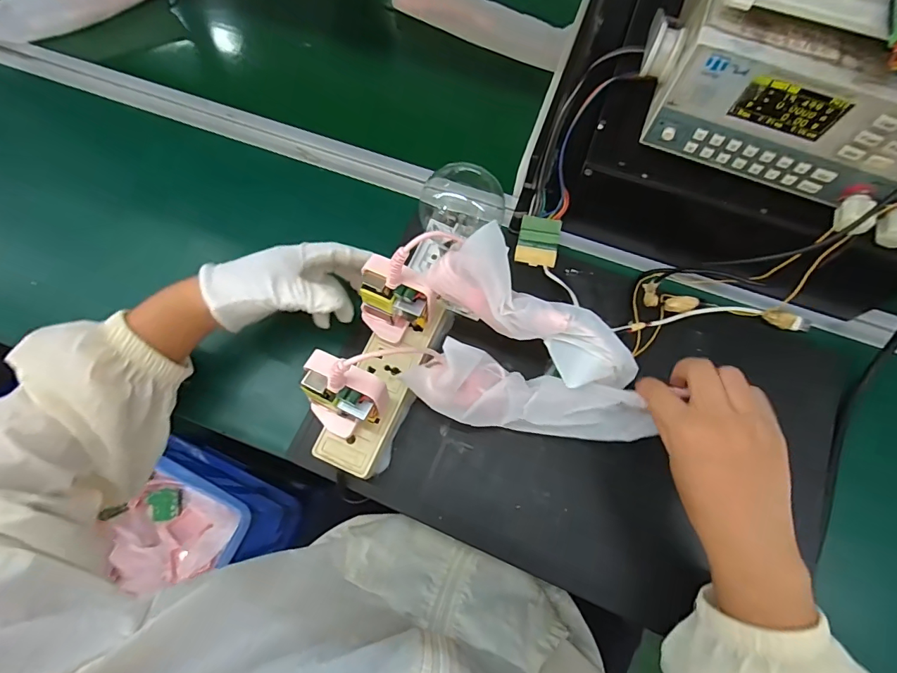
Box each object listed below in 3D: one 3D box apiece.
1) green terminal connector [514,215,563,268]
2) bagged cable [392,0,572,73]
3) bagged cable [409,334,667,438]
[{"bbox_3d":[0.092,-0.097,0.447,0.041,0.010,0.046,11,105,2],"label":"green terminal connector"},{"bbox_3d":[0.039,-0.405,0.552,0.234,0.028,0.068,31,72,11],"label":"bagged cable"},{"bbox_3d":[0.061,0.048,0.355,0.181,0.051,0.054,12,70,-4],"label":"bagged cable"}]

